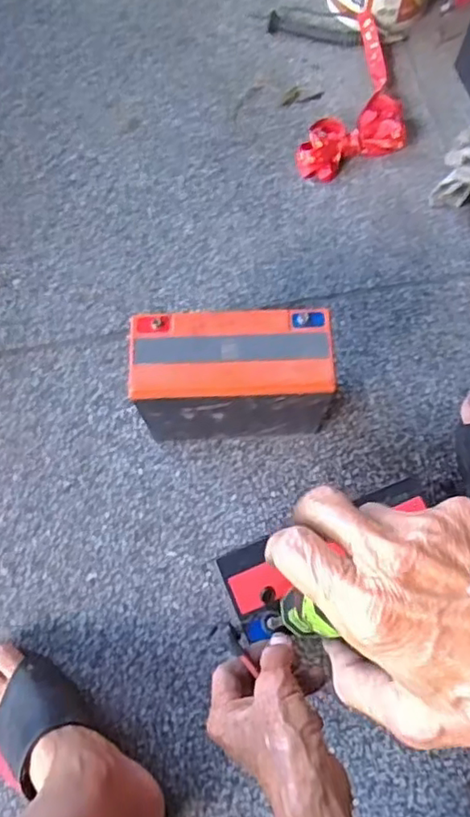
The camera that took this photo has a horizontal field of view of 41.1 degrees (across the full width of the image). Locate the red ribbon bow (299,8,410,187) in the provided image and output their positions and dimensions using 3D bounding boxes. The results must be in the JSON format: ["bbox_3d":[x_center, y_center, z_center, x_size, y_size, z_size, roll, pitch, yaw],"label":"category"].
[{"bbox_3d":[0.180,-0.406,0.831,0.119,0.038,0.257,22,73,8],"label":"red ribbon bow"}]

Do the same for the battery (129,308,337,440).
[{"bbox_3d":[-0.002,-0.022,0.636,0.180,0.177,0.082,-2,71,0],"label":"battery"}]

